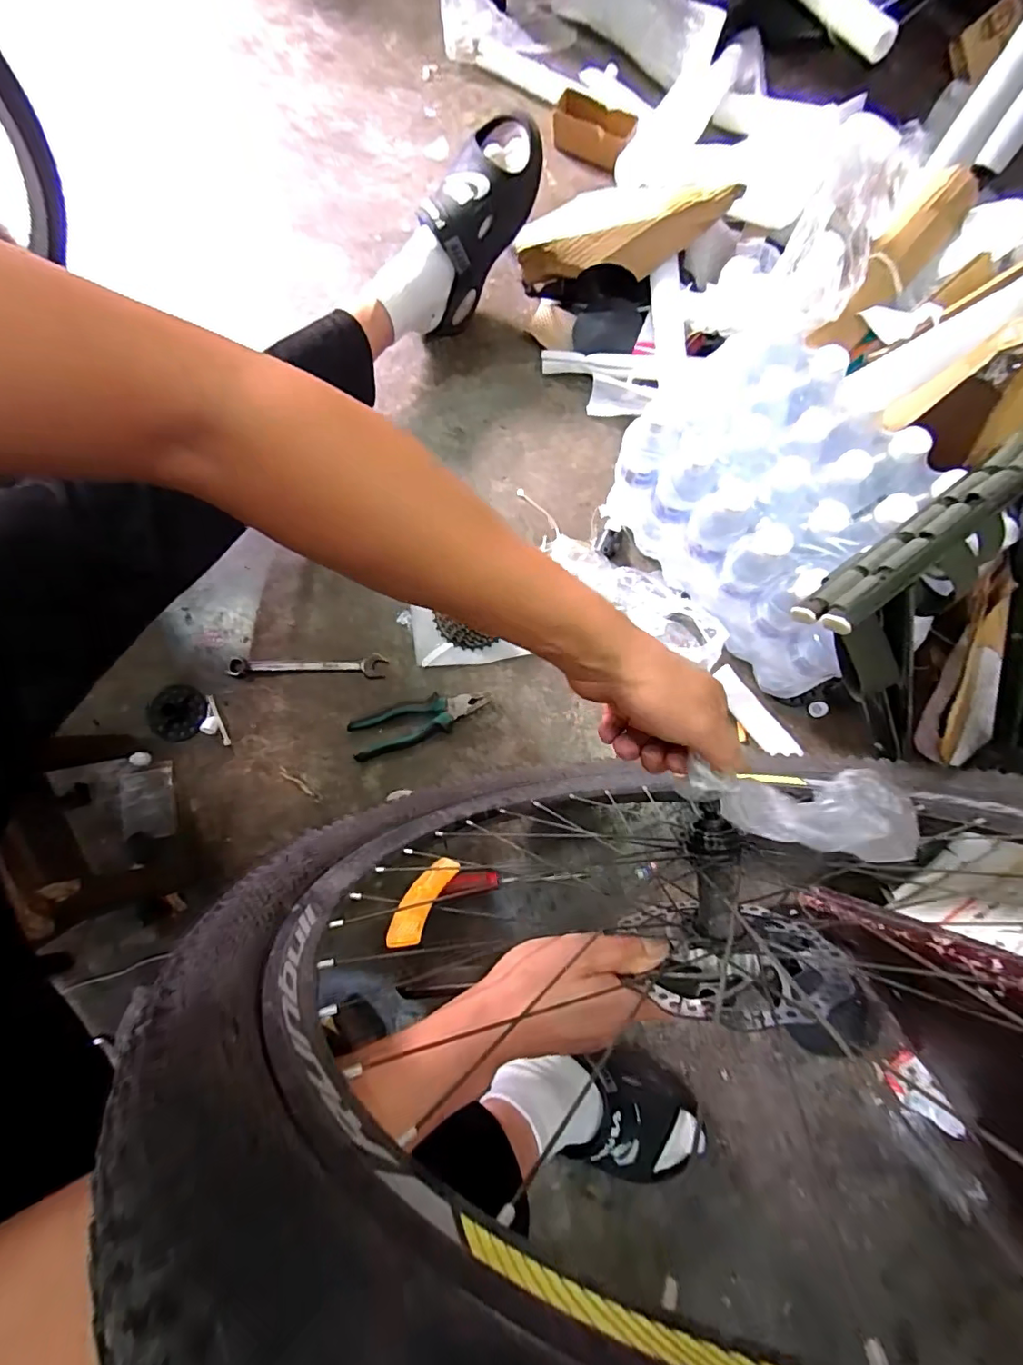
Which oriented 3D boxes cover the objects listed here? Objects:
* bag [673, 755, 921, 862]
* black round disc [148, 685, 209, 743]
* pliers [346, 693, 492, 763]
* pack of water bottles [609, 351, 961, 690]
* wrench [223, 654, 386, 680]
[{"bbox_3d":[0.172,0.075,0.322,0.126,0.036,0.047,4,77,29],"label":"bag"},{"bbox_3d":[-0.453,0.041,0.707,0.079,0.008,0.073,0,79,1],"label":"black round disc"},{"bbox_3d":[-0.121,0.048,0.694,0.187,0.020,0.056,-19,79,-3],"label":"pliers"},{"bbox_3d":[0.325,-0.191,0.641,0.222,0.214,0.341,-36,80,-6],"label":"pack of water bottles"},{"bbox_3d":[-0.283,-0.023,0.719,0.214,0.011,0.030,0,79,1],"label":"wrench"}]

